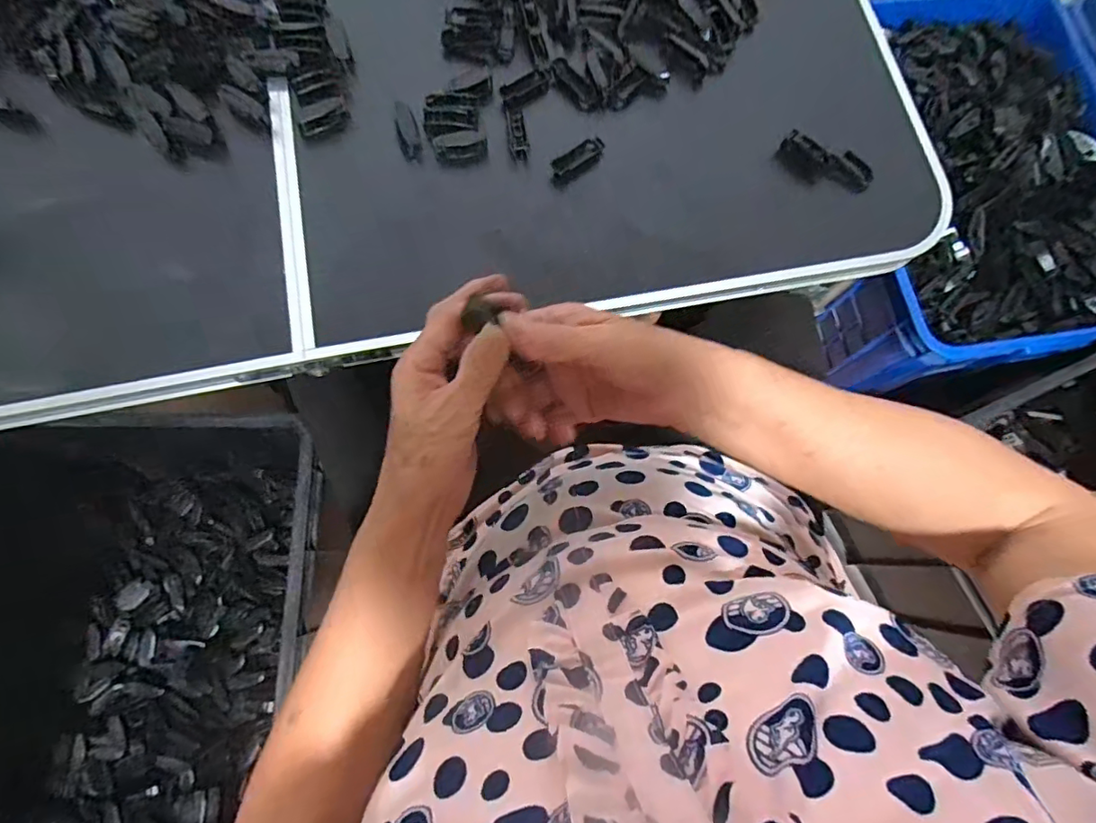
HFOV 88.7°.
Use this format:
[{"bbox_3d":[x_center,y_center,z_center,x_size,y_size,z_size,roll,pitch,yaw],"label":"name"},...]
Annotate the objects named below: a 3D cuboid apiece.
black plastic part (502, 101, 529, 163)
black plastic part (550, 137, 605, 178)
[{"bbox_3d":[-0.029,-0.261,0.524,0.017,0.007,0.059,-10,76,-4],"label":"black plastic part"},{"bbox_3d":[0.027,-0.235,0.514,0.056,0.012,0.016,-33,79,-9],"label":"black plastic part"}]

